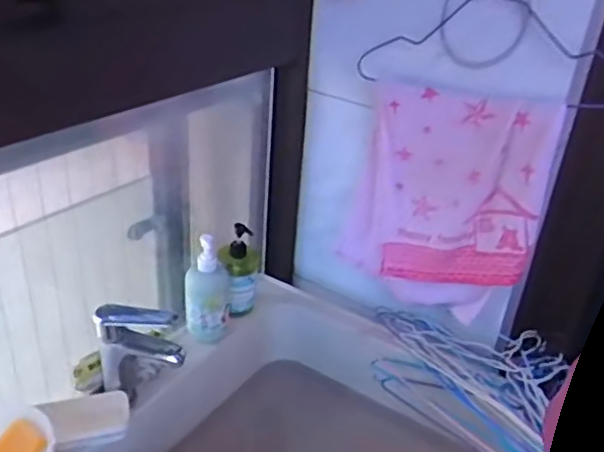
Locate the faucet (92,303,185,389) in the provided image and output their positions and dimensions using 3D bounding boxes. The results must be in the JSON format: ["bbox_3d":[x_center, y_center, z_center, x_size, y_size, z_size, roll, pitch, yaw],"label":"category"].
[{"bbox_3d":[-0.228,0.181,0.868,0.125,0.133,0.039,9,29,8],"label":"faucet"}]

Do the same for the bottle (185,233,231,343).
[{"bbox_3d":[-0.158,0.100,1.024,0.072,0.187,0.057,1,29,-7],"label":"bottle"}]

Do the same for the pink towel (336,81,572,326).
[{"bbox_3d":[0.222,-0.039,1.010,0.320,0.370,0.041,21,33,26],"label":"pink towel"}]

